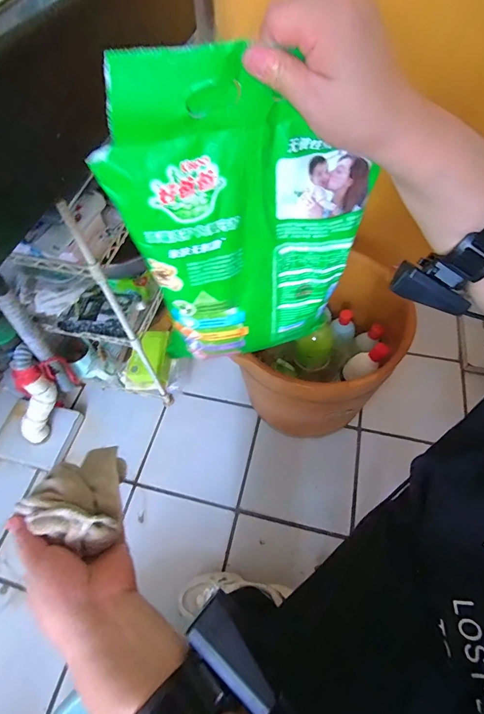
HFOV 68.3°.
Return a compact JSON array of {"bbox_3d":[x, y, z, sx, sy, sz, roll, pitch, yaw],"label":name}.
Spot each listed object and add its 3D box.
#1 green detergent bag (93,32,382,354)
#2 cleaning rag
[{"bbox_3d":[0.010,-0.115,0.366,0.226,0.318,0.033,-14,58,-6],"label":"green detergent bag"},{"bbox_3d":[-0.141,0.117,0.321,0.092,0.050,0.080,21,61,15],"label":"cleaning rag"}]

